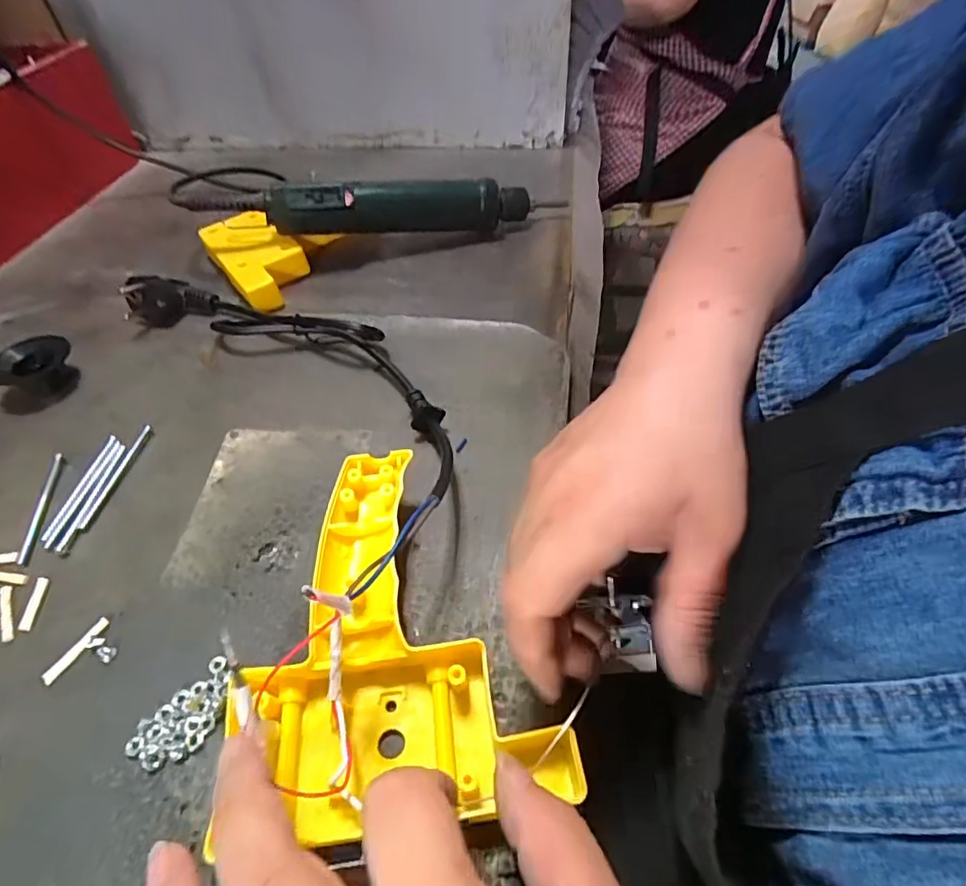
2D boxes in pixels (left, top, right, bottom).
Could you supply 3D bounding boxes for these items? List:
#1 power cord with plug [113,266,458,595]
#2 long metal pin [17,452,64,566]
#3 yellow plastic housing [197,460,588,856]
[{"bbox_3d":[-0.121,-0.053,0.352,0.121,0.029,0.308,-36,55,-26],"label":"power cord with plug"},{"bbox_3d":[-0.243,0.034,0.296,0.006,0.006,0.071,-11,48,-7],"label":"long metal pin"},{"bbox_3d":[-0.031,0.067,0.226,0.114,0.048,0.147,-6,48,-2],"label":"yellow plastic housing"}]

